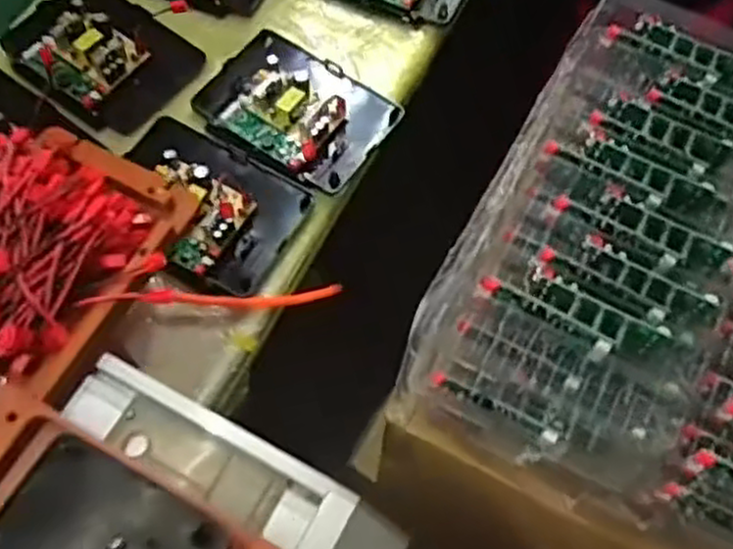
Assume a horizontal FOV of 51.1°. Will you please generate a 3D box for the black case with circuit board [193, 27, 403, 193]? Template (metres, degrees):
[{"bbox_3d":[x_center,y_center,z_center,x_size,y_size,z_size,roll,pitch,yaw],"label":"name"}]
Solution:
[{"bbox_3d":[-0.072,-0.177,0.777,0.183,0.034,0.143,36,69,13],"label":"black case with circuit board"}]

